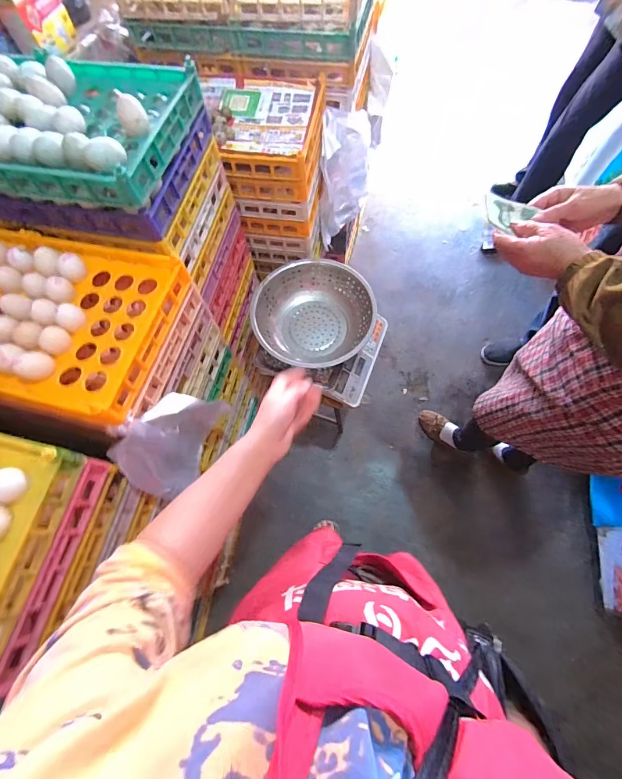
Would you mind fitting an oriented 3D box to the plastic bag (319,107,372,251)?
[{"bbox_3d":[0.107,-0.632,1.077,0.138,0.336,0.215,5,69,4],"label":"plastic bag"}]

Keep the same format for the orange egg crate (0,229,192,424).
[{"bbox_3d":[-0.532,-0.152,0.602,0.579,0.067,0.299,13,70,8],"label":"orange egg crate"}]

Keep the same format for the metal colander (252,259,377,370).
[{"bbox_3d":[0.008,-0.198,0.958,0.302,0.100,0.291,-1,69,2],"label":"metal colander"}]

